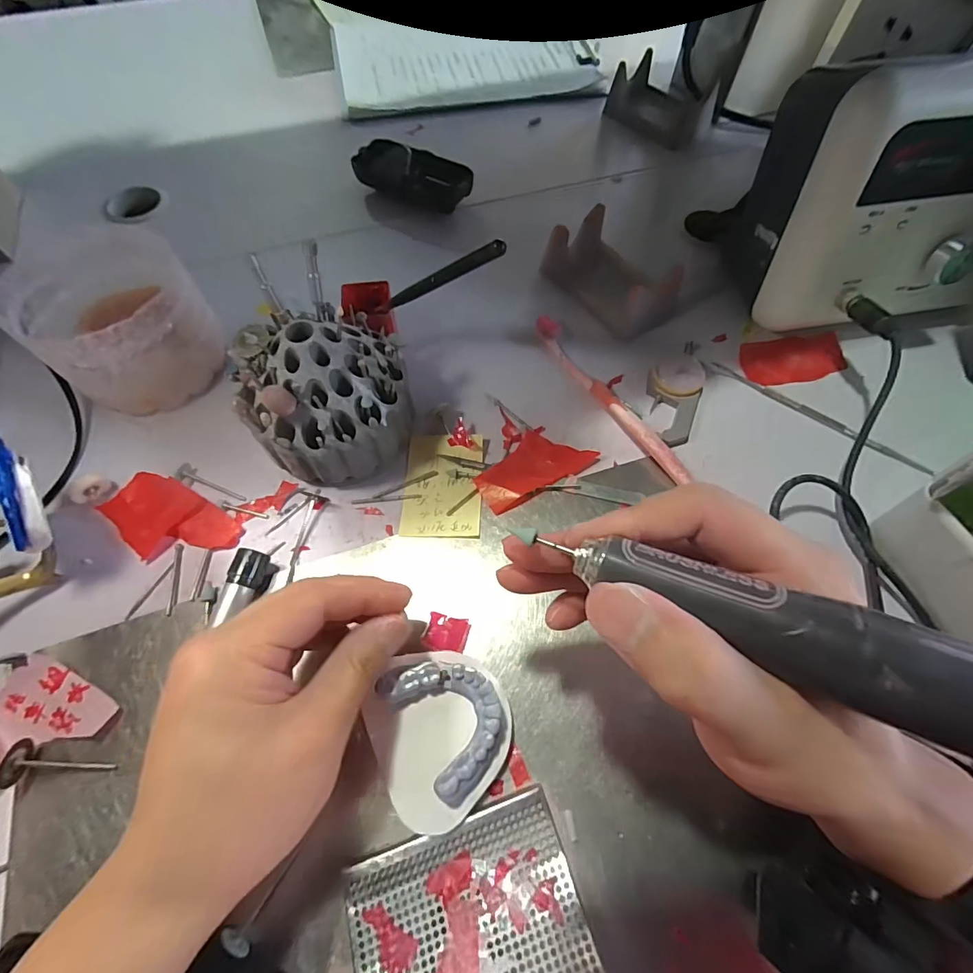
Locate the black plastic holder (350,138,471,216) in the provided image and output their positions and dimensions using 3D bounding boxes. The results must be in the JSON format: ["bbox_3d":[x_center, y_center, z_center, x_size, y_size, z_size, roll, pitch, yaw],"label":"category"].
[{"bbox_3d":[-0.069,-0.288,0.431,0.110,0.028,0.045,29,67,12],"label":"black plastic holder"}]

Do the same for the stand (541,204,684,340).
[{"bbox_3d":[0.104,-0.174,0.373,0.072,0.037,0.108,-36,70,-17],"label":"stand"}]

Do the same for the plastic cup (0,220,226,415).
[{"bbox_3d":[-0.252,-0.114,0.315,0.117,0.073,0.099,39,69,16],"label":"plastic cup"}]

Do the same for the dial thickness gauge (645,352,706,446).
[{"bbox_3d":[0.139,-0.062,0.333,0.037,0.013,0.072,4,64,1],"label":"dial thickness gauge"}]

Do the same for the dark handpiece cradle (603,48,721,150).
[{"bbox_3d":[0.187,-0.414,0.494,0.107,0.036,0.075,41,70,17],"label":"dark handpiece cradle"}]

